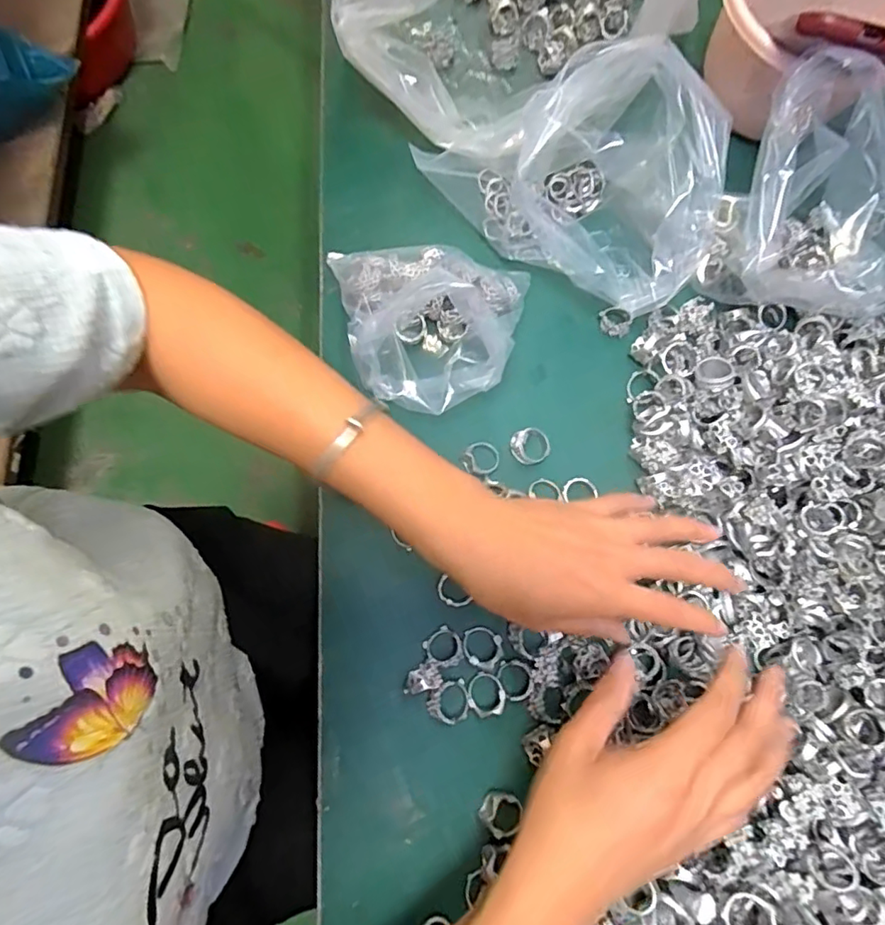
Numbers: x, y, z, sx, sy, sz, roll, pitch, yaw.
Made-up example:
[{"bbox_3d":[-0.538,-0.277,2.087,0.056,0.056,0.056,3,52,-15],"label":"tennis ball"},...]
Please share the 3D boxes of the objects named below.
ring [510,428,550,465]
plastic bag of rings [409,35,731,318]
[{"bbox_3d":[0.060,-0.011,0.381,0.027,0.013,0.023,-10,77,-4],"label":"ring"},{"bbox_3d":[0.088,-0.197,0.376,0.203,0.089,0.113,27,78,5],"label":"plastic bag of rings"}]

